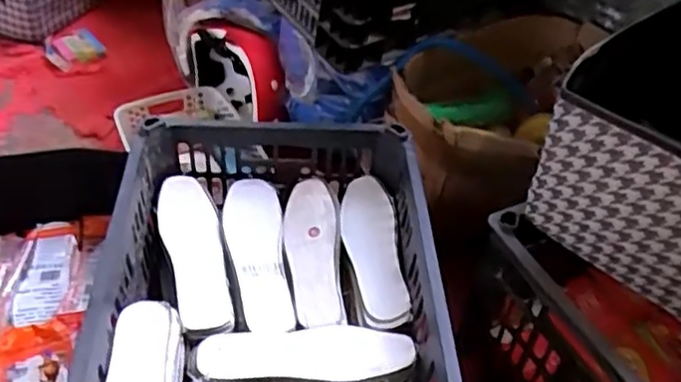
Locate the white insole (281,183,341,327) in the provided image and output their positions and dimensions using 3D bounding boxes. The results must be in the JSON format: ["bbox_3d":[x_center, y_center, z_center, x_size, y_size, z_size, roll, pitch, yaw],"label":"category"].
[{"bbox_3d":[-0.036,0.073,0.809,0.064,0.020,0.212,1,47,-5],"label":"white insole"}]

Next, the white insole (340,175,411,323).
[{"bbox_3d":[0.037,0.067,0.818,0.063,0.024,0.217,0,47,-7],"label":"white insole"}]

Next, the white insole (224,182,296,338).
[{"bbox_3d":[-0.101,0.073,0.797,0.068,0.017,0.227,-3,47,-10],"label":"white insole"}]

